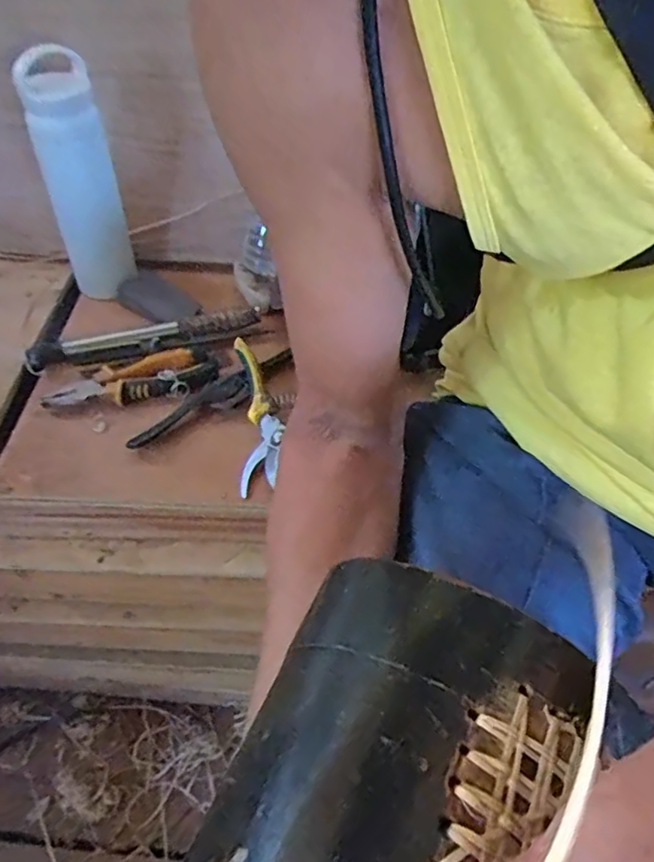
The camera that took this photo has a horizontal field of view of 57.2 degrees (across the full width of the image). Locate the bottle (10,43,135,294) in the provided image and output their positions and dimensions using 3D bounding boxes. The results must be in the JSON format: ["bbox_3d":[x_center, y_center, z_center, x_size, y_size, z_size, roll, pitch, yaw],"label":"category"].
[{"bbox_3d":[-0.241,-0.243,0.591,0.055,0.218,0.064,7,49,3],"label":"bottle"}]

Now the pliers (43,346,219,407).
[{"bbox_3d":[-0.184,-0.047,0.567,0.155,0.020,0.054,-12,51,-14],"label":"pliers"}]

